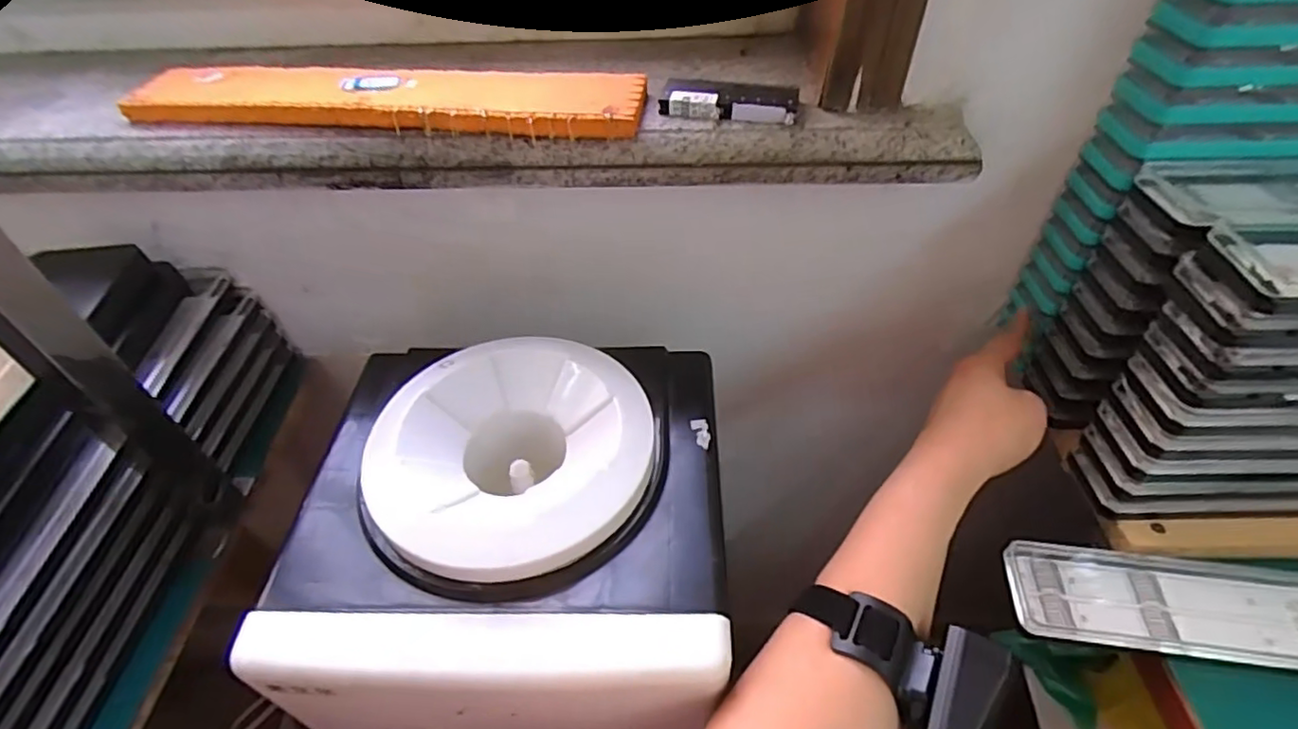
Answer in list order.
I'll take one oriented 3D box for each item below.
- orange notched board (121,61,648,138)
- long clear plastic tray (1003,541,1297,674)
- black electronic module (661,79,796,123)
[{"bbox_3d":[-0.180,-0.183,0.430,0.353,0.017,0.068,5,46,6],"label":"orange notched board"},{"bbox_3d":[0.449,0.158,0.369,0.447,0.014,0.061,6,46,7],"label":"long clear plastic tray"},{"bbox_3d":[0.054,-0.174,0.420,0.086,0.015,0.040,10,47,11],"label":"black electronic module"}]

